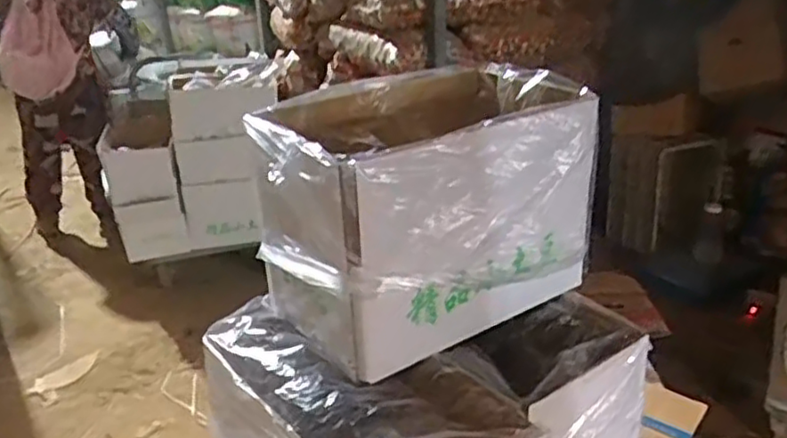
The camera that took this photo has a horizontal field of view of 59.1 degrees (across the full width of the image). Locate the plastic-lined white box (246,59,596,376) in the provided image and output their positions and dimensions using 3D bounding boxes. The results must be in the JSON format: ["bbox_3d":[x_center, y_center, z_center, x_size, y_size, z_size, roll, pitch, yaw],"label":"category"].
[{"bbox_3d":[0.060,-0.027,0.969,0.452,0.283,0.272,-18,27,-33],"label":"plastic-lined white box"}]

